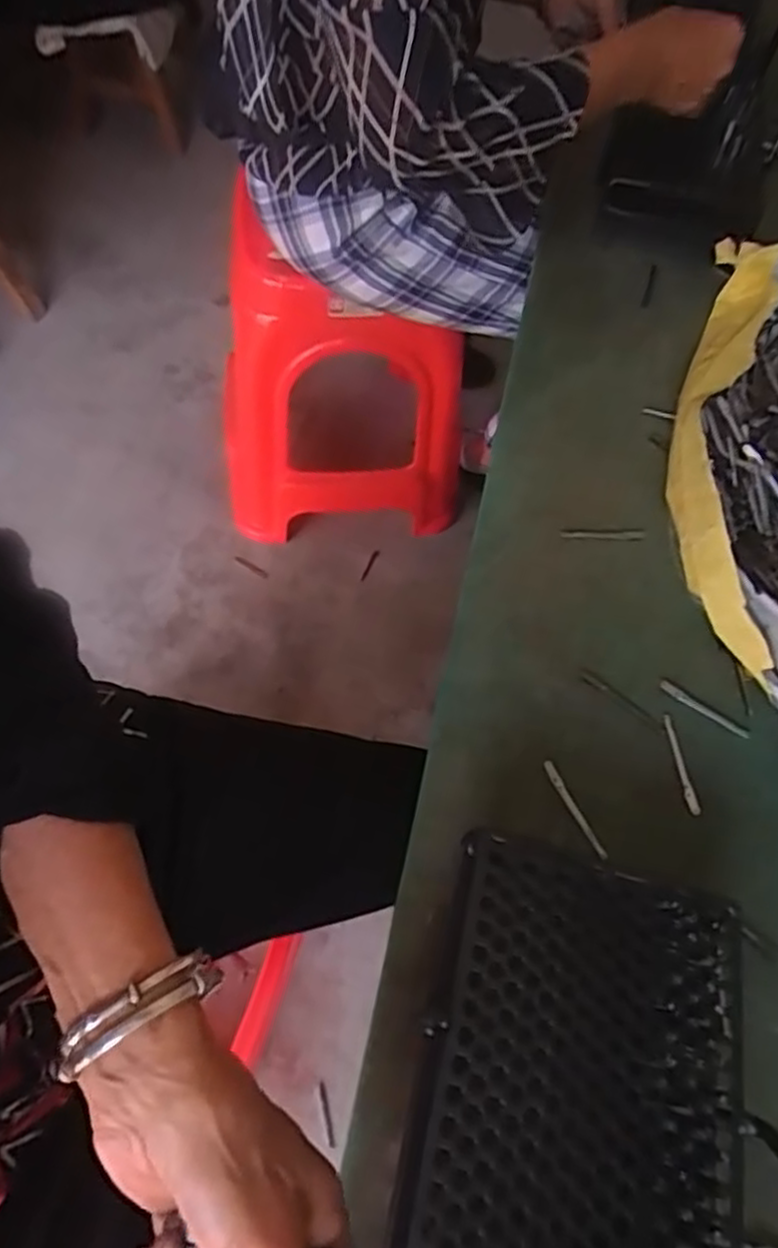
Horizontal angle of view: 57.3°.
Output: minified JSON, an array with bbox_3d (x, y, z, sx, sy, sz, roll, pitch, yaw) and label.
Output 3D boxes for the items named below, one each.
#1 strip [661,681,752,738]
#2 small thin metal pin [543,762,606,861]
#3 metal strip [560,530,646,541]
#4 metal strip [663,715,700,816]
[{"bbox_3d":[0.219,0.059,0.493,0.065,0.004,0.009,33,65,14],"label":"strip"},{"bbox_3d":[0.118,0.118,0.455,0.007,0.004,0.067,-22,66,-14],"label":"small thin metal pin"},{"bbox_3d":[0.167,-0.069,0.556,0.067,0.004,0.009,0,62,-3],"label":"metal strip"},{"bbox_3d":[0.194,0.093,0.474,0.007,0.004,0.068,-3,62,-4],"label":"metal strip"}]

